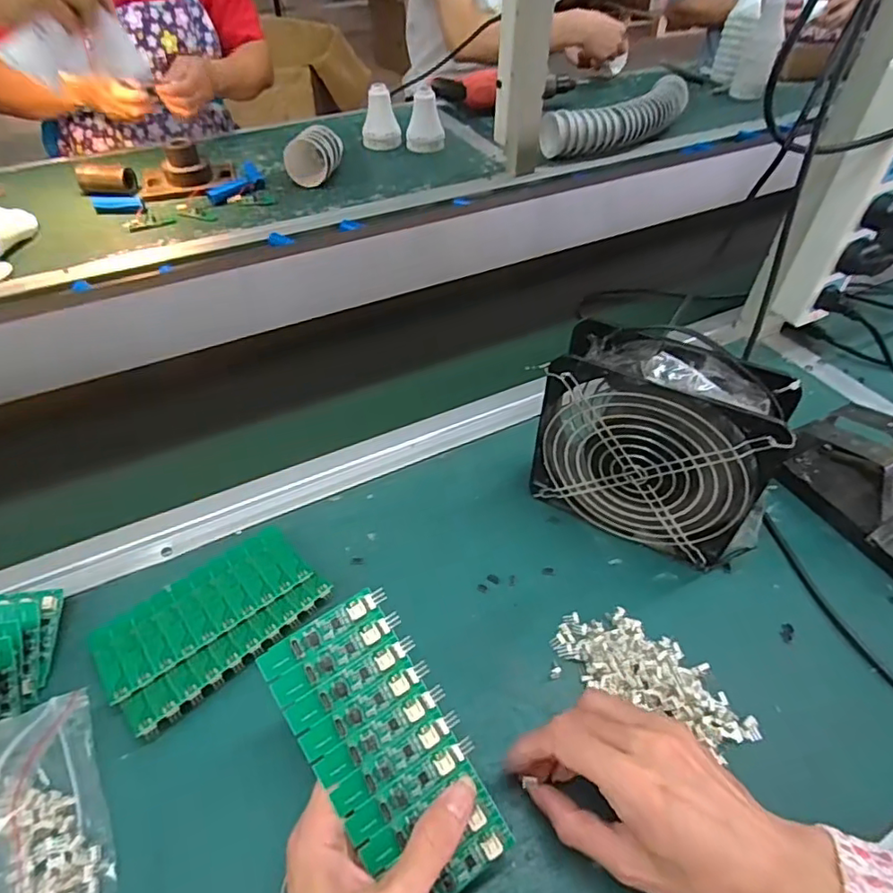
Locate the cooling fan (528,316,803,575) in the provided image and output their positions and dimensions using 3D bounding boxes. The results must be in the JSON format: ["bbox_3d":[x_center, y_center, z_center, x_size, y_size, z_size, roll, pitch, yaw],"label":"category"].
[{"bbox_3d":[0.147,0.002,0.402,0.157,0.152,0.057,22,51,19],"label":"cooling fan"}]

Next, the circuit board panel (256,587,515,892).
[{"bbox_3d":[-0.027,0.144,0.274,0.066,0.004,0.136,-30,80,-18],"label":"circuit board panel"}]

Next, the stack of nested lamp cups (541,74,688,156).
[{"bbox_3d":[0.309,-0.569,0.995,0.348,0.082,0.080,-30,54,-25],"label":"stack of nested lamp cups"}]

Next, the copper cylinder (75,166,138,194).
[{"bbox_3d":[-0.502,-0.394,0.840,0.082,0.028,0.030,-3,47,-3],"label":"copper cylinder"}]

